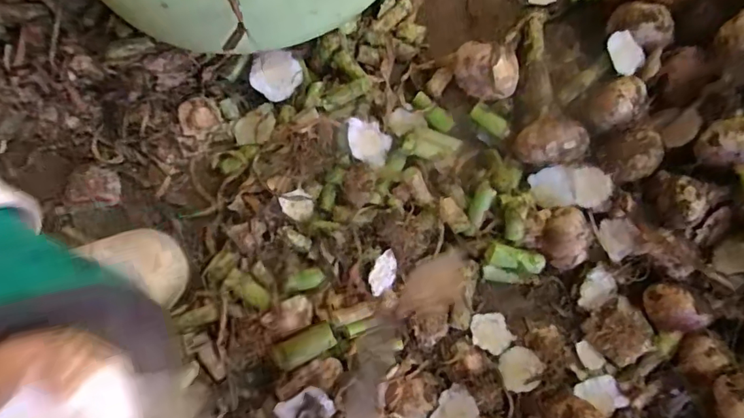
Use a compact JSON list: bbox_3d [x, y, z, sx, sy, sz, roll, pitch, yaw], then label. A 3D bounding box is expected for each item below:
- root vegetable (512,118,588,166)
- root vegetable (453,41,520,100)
[{"bbox_3d":[0.169,-0.064,0.472,0.064,0.037,0.044,1,77,1],"label":"root vegetable"},{"bbox_3d":[0.111,-0.136,0.488,0.060,0.042,0.047,1,77,1],"label":"root vegetable"}]

